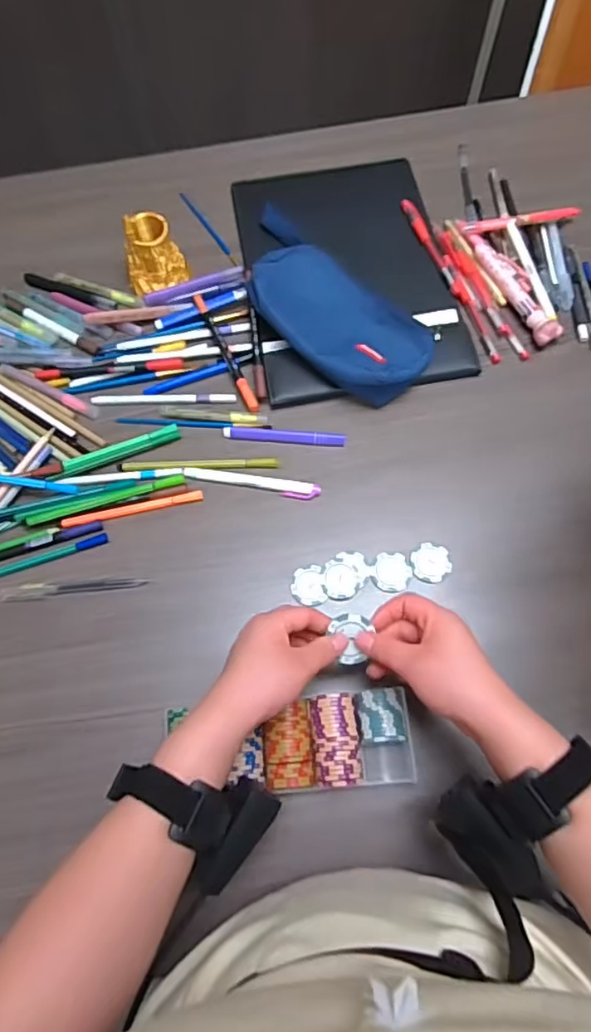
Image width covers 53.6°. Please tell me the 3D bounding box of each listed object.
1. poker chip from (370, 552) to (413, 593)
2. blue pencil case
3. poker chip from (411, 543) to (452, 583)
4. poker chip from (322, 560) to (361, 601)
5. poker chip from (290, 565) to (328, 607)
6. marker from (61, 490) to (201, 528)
[{"bbox_3d":[0.092,0.054,0.563,0.037,0.004,0.039,0,71,1],"label":"poker chip"},{"bbox_3d":[0.026,-0.231,0.638,0.121,0.043,0.265,-42,76,-13],"label":"blue pencil case"},{"bbox_3d":[0.132,0.046,0.565,0.039,0.004,0.038,0,71,1],"label":"poker chip"},{"bbox_3d":[0.044,0.062,0.560,0.034,0.004,0.037,3,71,2],"label":"poker chip"},{"bbox_3d":[0.012,0.067,0.558,0.032,0.004,0.039,-10,71,-3],"label":"poker chip"},{"bbox_3d":[-0.164,-0.007,0.589,0.141,0.009,0.013,-11,71,-3],"label":"marker"}]

